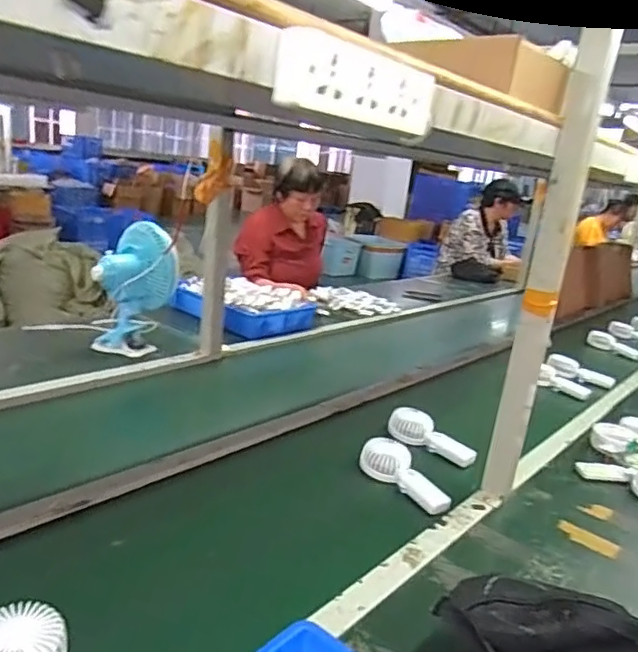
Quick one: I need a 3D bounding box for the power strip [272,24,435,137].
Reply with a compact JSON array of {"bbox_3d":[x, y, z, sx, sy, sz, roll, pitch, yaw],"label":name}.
[{"bbox_3d":[0.037,-0.188,0.456,0.022,0.052,0.170,20,19,40],"label":"power strip"}]

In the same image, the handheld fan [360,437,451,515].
[{"bbox_3d":[0.149,0.251,0.981,0.073,0.043,0.181,-2,17,-32],"label":"handheld fan"}]

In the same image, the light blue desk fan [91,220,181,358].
[{"bbox_3d":[-0.460,-0.095,1.448,0.197,0.304,0.148,3,15,-18],"label":"light blue desk fan"}]

